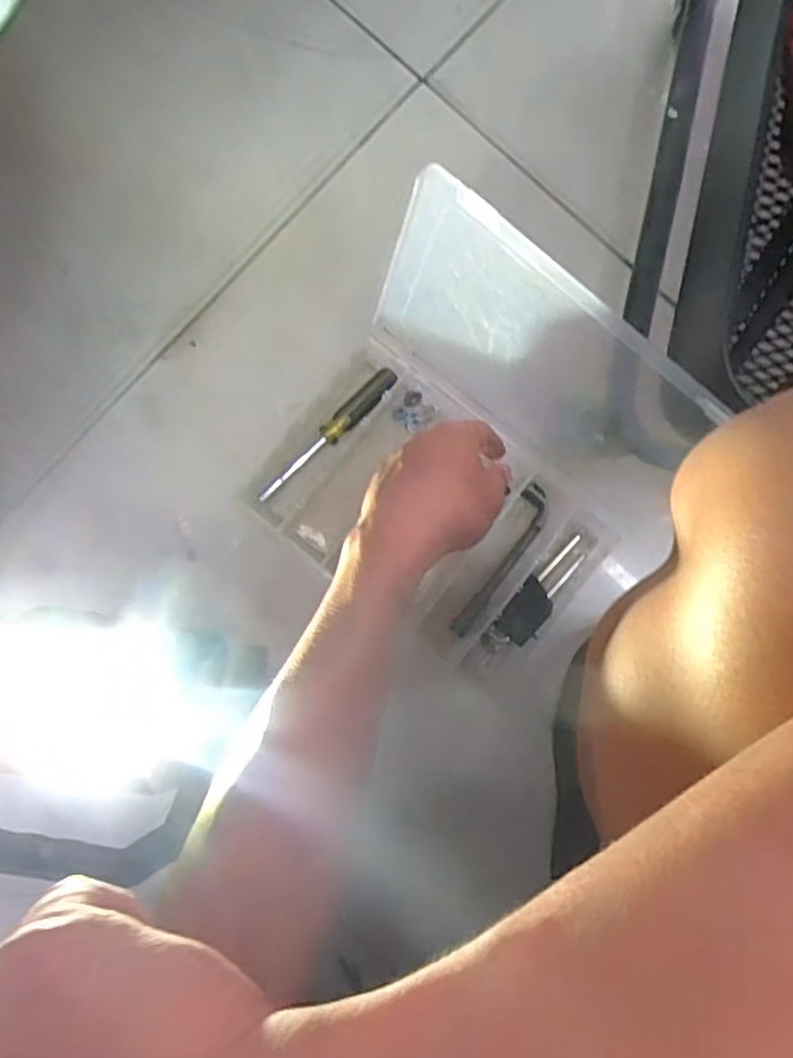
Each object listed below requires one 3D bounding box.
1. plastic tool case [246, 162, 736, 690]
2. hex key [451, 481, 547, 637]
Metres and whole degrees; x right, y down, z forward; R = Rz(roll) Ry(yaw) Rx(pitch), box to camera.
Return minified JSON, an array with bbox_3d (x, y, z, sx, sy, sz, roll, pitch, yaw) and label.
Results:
[{"bbox_3d":[0.052,-0.047,0.479,0.258,0.184,0.236,37,86,0],"label":"plastic tool case"},{"bbox_3d":[0.092,0.029,0.567,0.025,0.009,0.145,29,86,-1],"label":"hex key"}]

